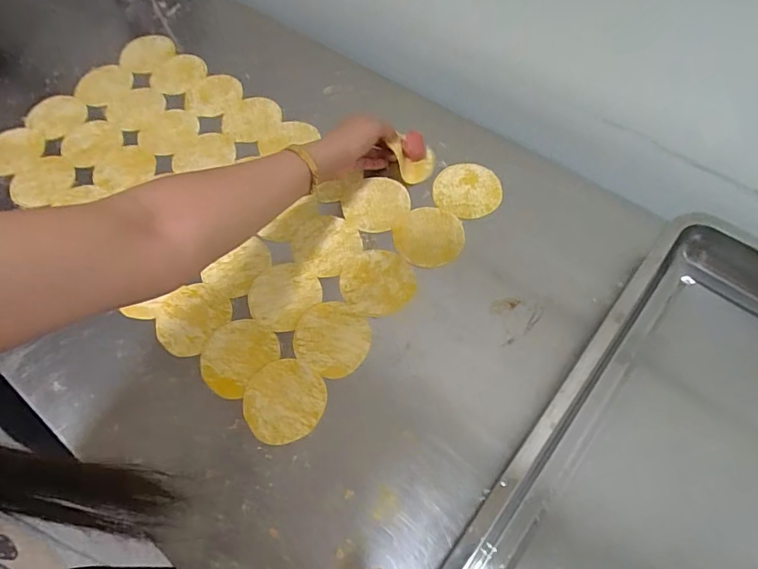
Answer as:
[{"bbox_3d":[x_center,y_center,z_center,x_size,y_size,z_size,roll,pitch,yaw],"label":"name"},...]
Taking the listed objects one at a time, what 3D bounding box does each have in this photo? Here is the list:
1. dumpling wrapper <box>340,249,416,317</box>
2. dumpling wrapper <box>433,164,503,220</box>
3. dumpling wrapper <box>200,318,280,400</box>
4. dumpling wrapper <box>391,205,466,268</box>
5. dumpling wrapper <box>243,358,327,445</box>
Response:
[{"bbox_3d":[-0.001,-0.003,0.538,0.082,0.004,0.081,-3,65,2],"label":"dumpling wrapper"},{"bbox_3d":[0.110,-0.117,0.586,0.081,0.005,0.078,-17,66,-2],"label":"dumpling wrapper"},{"bbox_3d":[-0.155,0.076,0.510,0.072,0.006,0.084,37,71,19],"label":"dumpling wrapper"},{"bbox_3d":[0.059,-0.059,0.559,0.081,0.004,0.077,-16,63,-5],"label":"dumpling wrapper"},{"bbox_3d":[-0.097,0.119,0.483,0.083,0.004,0.081,-1,67,3],"label":"dumpling wrapper"}]

